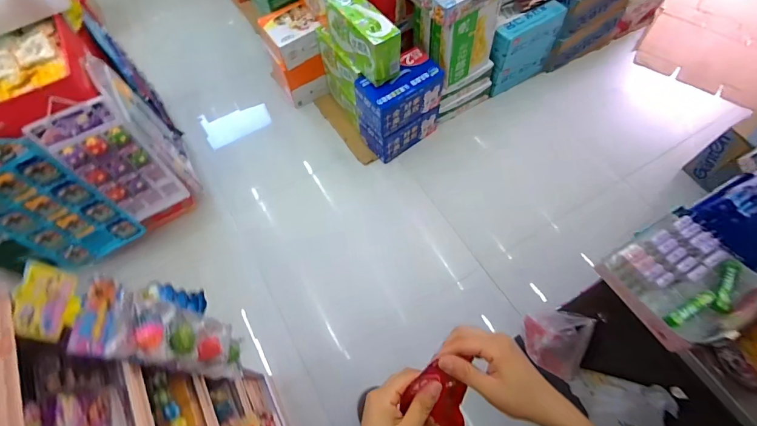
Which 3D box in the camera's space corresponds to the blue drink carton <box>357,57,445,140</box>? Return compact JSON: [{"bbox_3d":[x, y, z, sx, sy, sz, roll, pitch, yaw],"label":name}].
[{"bbox_3d":[0.090,-0.498,1.610,0.329,0.197,0.190,-32,65,-14],"label":"blue drink carton"}]

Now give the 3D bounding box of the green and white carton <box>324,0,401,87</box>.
[{"bbox_3d":[-0.075,-0.687,1.484,0.135,0.221,0.366,-36,66,-15],"label":"green and white carton"}]

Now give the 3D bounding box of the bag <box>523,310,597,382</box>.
[{"bbox_3d":[0.472,0.336,1.008,0.090,0.237,0.180,-20,63,-8],"label":"bag"}]

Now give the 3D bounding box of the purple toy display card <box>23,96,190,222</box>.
[{"bbox_3d":[-0.876,-0.151,1.320,0.225,0.531,0.049,-32,58,-11],"label":"purple toy display card"}]

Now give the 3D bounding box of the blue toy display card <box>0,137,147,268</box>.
[{"bbox_3d":[-1.107,-0.008,1.297,0.323,0.587,0.036,-28,56,-12],"label":"blue toy display card"}]

